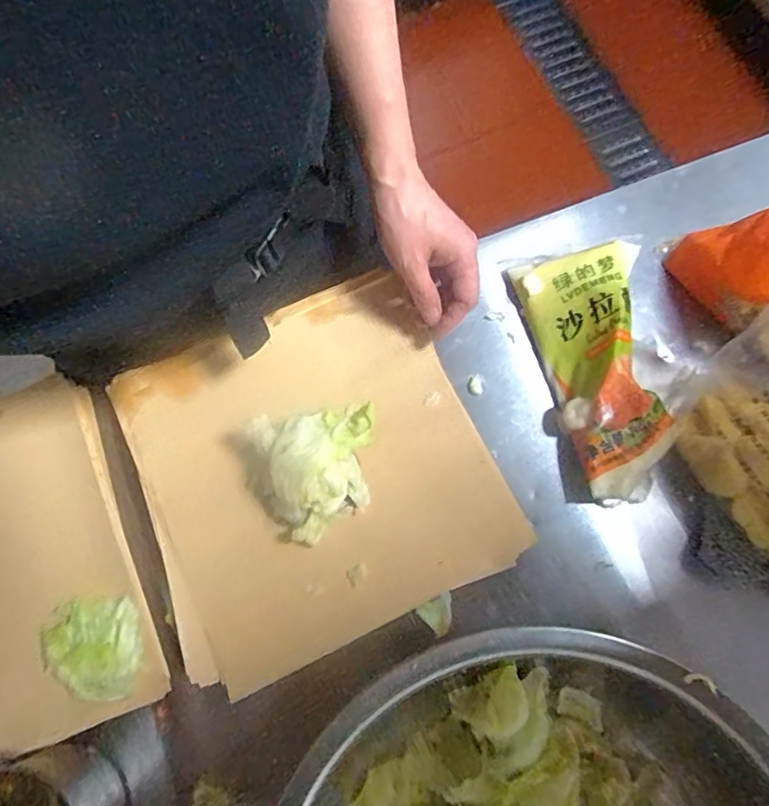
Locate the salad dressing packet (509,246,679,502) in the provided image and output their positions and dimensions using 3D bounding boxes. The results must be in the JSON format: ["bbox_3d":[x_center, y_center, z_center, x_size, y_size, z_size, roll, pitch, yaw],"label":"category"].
[{"bbox_3d":[0.206,-0.034,0.533,0.110,0.057,0.249,-8,74,-1],"label":"salad dressing packet"}]

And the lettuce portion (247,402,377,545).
[{"bbox_3d":[-0.064,0.065,0.485,0.105,0.088,0.104,0,74,1],"label":"lettuce portion"}]

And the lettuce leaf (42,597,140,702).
[{"bbox_3d":[-0.248,0.208,0.470,0.084,0.035,0.077,-3,74,0],"label":"lettuce leaf"}]

